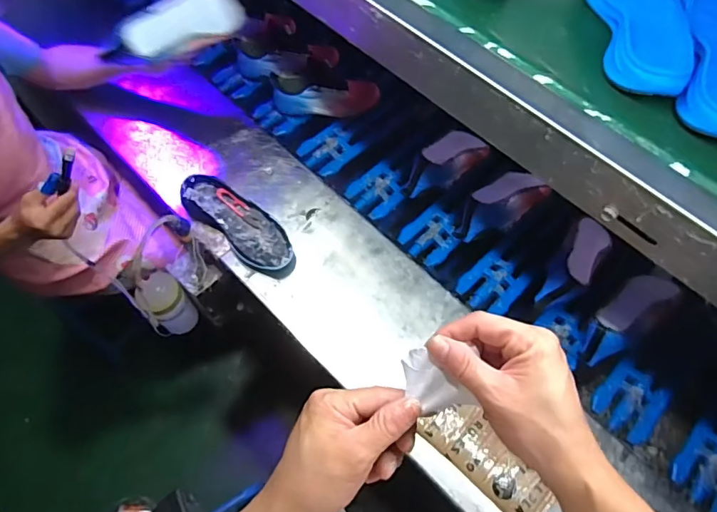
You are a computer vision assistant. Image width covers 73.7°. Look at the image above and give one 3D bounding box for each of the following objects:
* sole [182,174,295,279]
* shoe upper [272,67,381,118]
[{"bbox_3d":[-0.205,-0.055,0.842,0.251,0.055,0.092,37,70,17],"label":"sole"},{"bbox_3d":[-0.063,-0.342,1.004,0.230,0.107,0.064,-4,63,-17],"label":"shoe upper"}]

